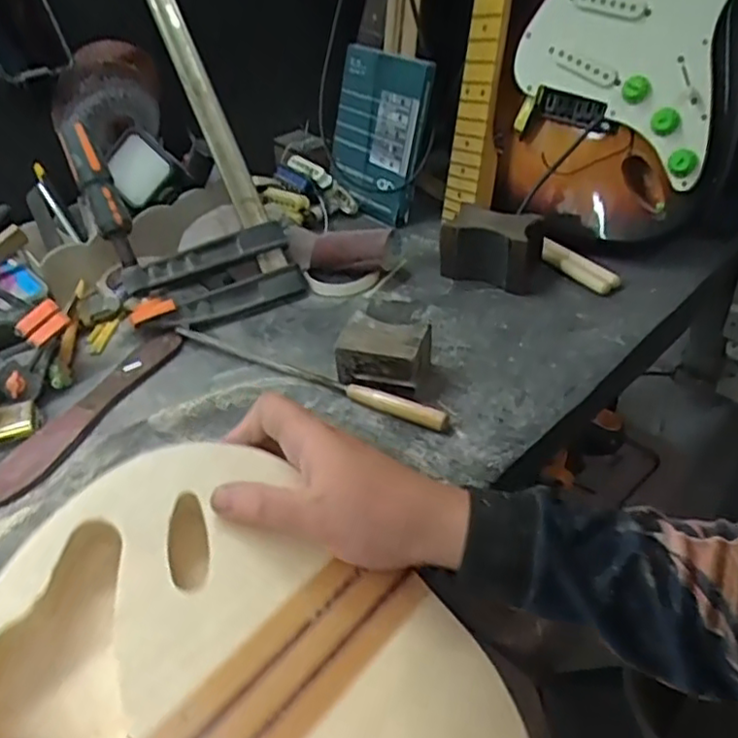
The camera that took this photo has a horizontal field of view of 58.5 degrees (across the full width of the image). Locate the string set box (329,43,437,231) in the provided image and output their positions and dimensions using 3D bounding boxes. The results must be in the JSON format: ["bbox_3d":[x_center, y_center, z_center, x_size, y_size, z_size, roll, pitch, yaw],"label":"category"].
[{"bbox_3d":[0.007,-0.281,0.787,0.020,0.182,0.147,-15,42,-38],"label":"string set box"}]

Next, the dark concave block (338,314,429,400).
[{"bbox_3d":[0.013,-0.007,0.574,0.075,0.056,0.050,9,41,17],"label":"dark concave block"}]

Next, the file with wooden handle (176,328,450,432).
[{"bbox_3d":[-0.063,0.002,0.591,0.286,0.022,0.018,17,44,24],"label":"file with wooden handle"}]

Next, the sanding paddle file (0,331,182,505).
[{"bbox_3d":[-0.244,0.036,0.582,0.039,0.011,0.217,14,45,27],"label":"sanding paddle file"}]

